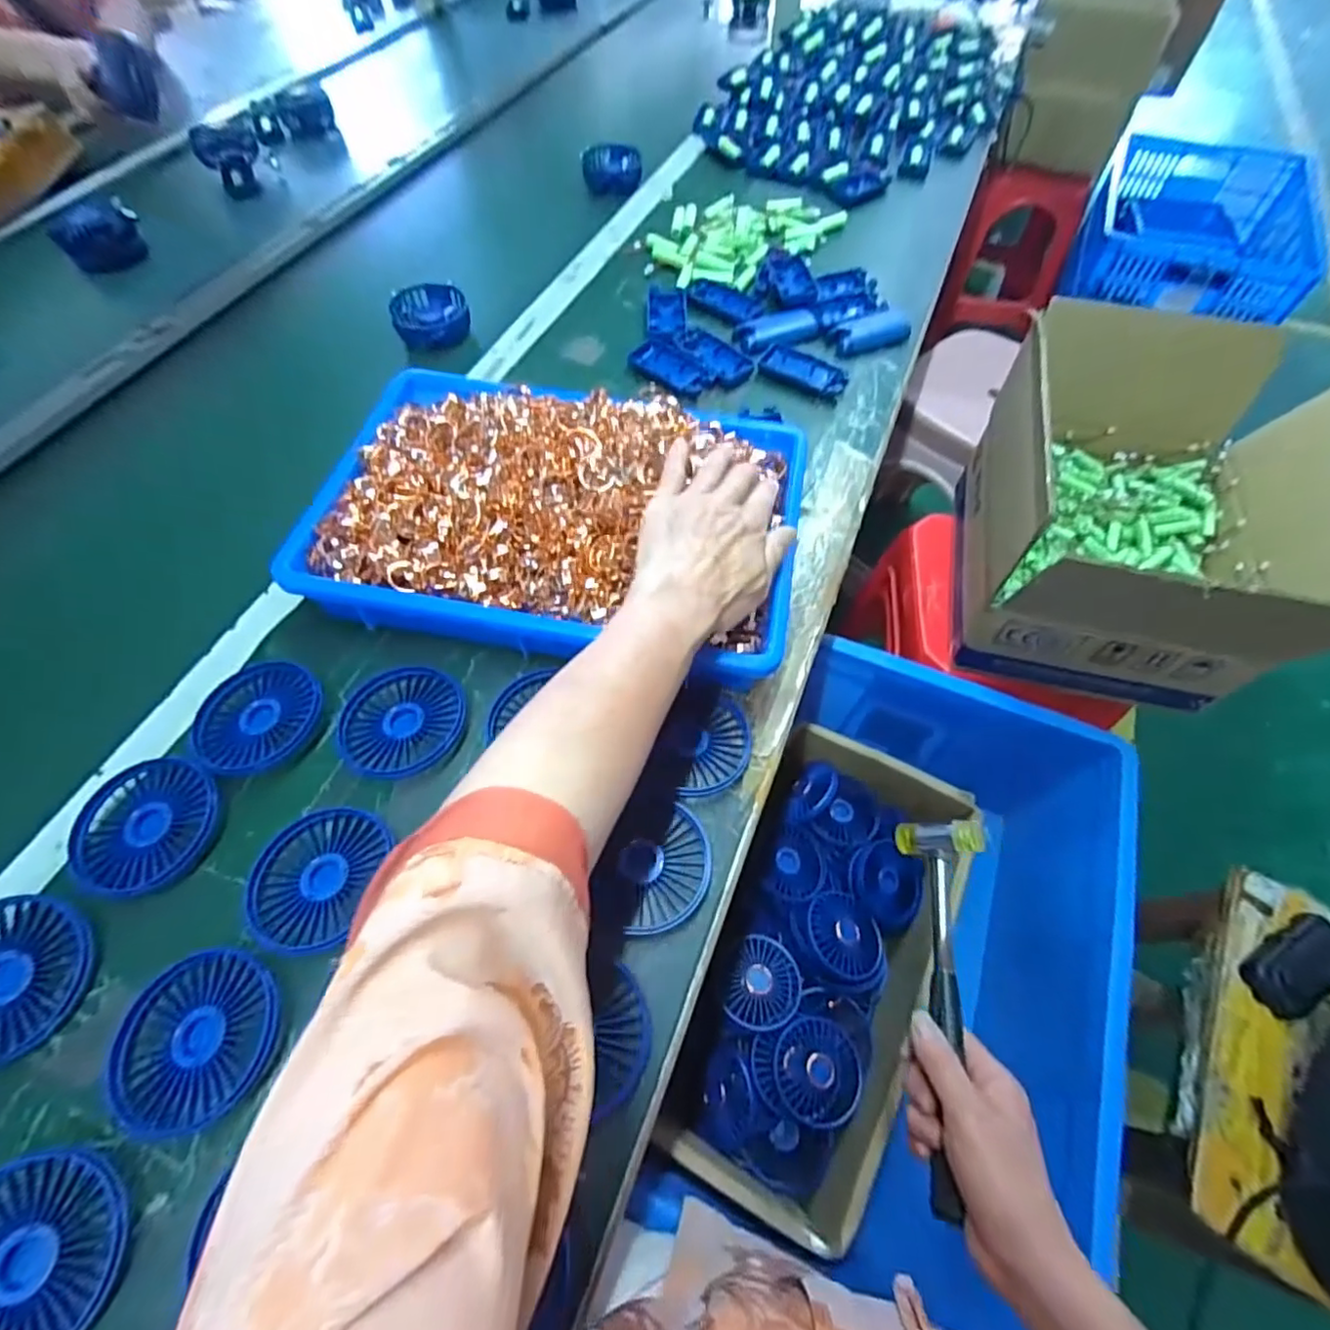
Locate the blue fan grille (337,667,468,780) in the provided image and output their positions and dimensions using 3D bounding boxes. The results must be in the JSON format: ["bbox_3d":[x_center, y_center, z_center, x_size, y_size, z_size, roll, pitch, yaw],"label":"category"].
[{"bbox_3d":[-0.188,0.040,0.433,0.088,0.017,0.084,0,60,0],"label":"blue fan grille"}]

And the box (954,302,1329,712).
[{"bbox_3d":[0.542,-0.172,0.686,0.335,0.230,0.381,13,61,7],"label":"box"}]

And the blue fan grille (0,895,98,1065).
[{"bbox_3d":[-0.378,0.179,0.342,0.080,0.025,0.085,3,60,2],"label":"blue fan grille"}]

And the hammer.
[{"bbox_3d":[0.192,0.224,0.410,0.053,0.038,0.235,10,59,6],"label":"hammer"}]

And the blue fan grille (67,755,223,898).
[{"bbox_3d":[-0.340,0.103,0.391,0.086,0.012,0.083,0,60,0],"label":"blue fan grille"}]

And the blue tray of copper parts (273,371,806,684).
[{"bbox_3d":[-0.079,-0.130,0.468,0.358,0.074,0.248,7,60,4],"label":"blue tray of copper parts"}]

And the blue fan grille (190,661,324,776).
[{"bbox_3d":[-0.293,0.037,0.430,0.084,0.014,0.083,0,60,0],"label":"blue fan grille"}]

